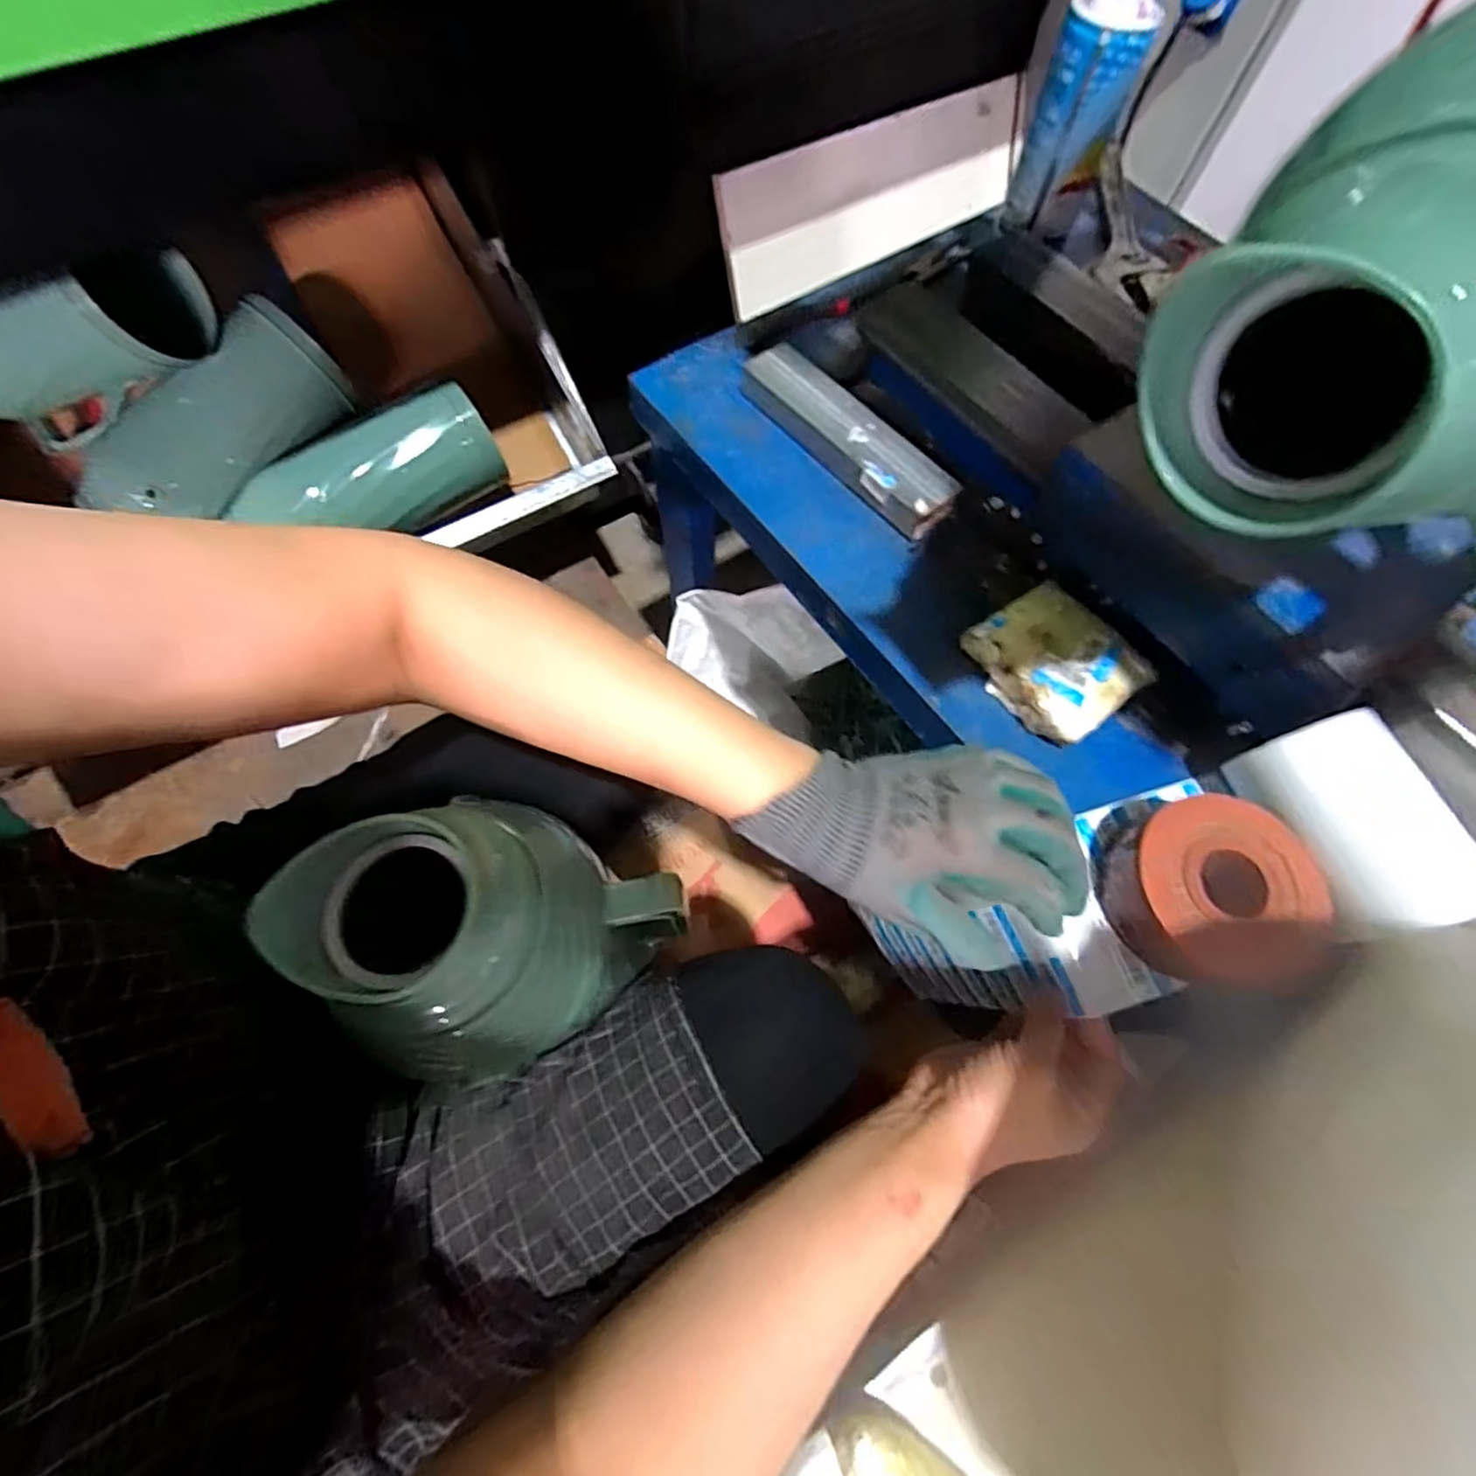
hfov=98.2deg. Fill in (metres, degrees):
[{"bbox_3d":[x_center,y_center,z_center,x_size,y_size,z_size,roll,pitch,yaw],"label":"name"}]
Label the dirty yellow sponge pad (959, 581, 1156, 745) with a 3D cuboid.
[{"bbox_3d":[0.213,-0.051,0.432,0.082,0.032,0.096,-33,72,-13],"label":"dirty yellow sponge pad"}]

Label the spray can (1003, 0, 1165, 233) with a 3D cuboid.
[{"bbox_3d":[0.257,-0.484,0.488,0.054,0.140,0.055,-28,71,-12],"label":"spray can"}]

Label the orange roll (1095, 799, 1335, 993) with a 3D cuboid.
[{"bbox_3d":[0.268,0.086,0.370,0.103,0.053,0.111,-6,68,-3],"label":"orange roll"}]

